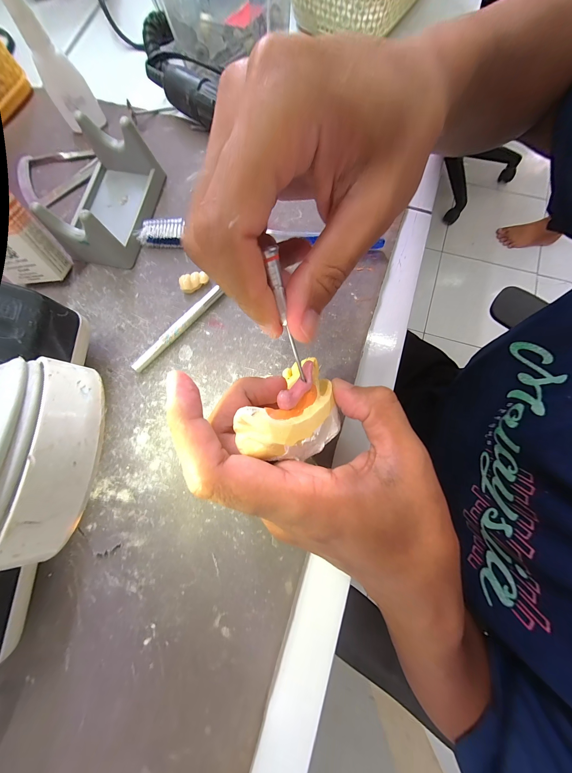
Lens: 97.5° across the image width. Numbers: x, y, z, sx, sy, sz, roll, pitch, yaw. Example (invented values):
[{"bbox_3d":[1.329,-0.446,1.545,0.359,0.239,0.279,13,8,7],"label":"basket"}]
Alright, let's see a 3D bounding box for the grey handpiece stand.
[{"bbox_3d":[-0.140,-0.147,0.193,0.061,0.039,0.096,7,78,2],"label":"grey handpiece stand"}]

